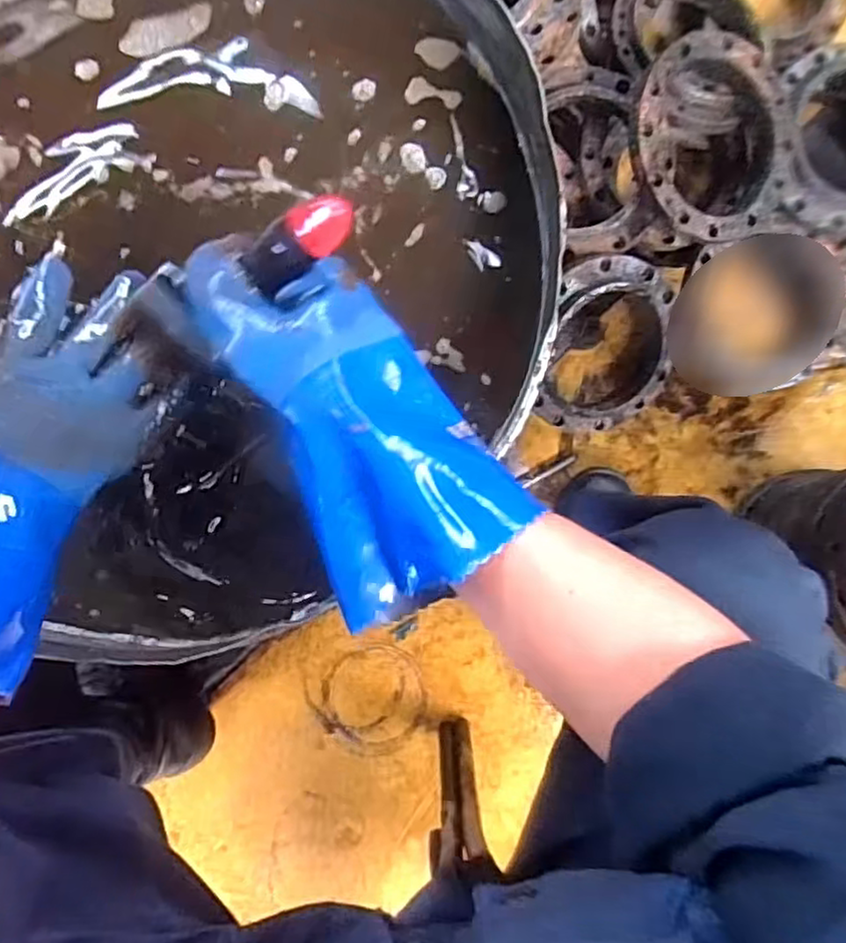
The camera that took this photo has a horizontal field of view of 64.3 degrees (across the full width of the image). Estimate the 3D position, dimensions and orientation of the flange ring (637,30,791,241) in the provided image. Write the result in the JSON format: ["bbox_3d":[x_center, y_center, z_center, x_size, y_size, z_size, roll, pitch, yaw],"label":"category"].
[{"bbox_3d":[0.299,-0.345,0.703,0.197,0.039,0.200,-2,96,-23],"label":"flange ring"}]

